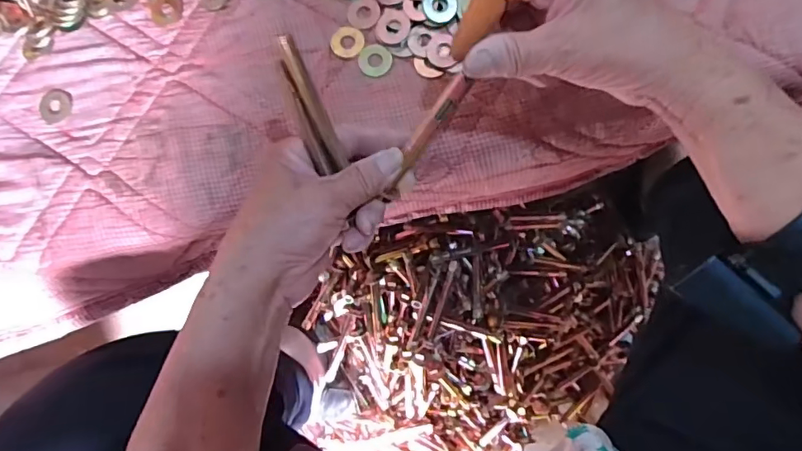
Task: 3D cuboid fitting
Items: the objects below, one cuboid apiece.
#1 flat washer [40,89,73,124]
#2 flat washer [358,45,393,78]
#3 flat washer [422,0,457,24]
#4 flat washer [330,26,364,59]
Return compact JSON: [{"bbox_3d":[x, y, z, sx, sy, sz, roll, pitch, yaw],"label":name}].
[{"bbox_3d":[-0.258,-0.089,0.375,0.025,0.004,0.025,-1,84,5],"label":"flat washer"},{"bbox_3d":[-0.018,-0.118,0.360,0.024,0.004,0.024,-1,84,5],"label":"flat washer"},{"bbox_3d":[0.027,-0.155,0.351,0.024,0.004,0.025,-11,84,4],"label":"flat washer"},{"bbox_3d":[-0.039,-0.133,0.362,0.023,0.004,0.024,-1,84,5],"label":"flat washer"}]

